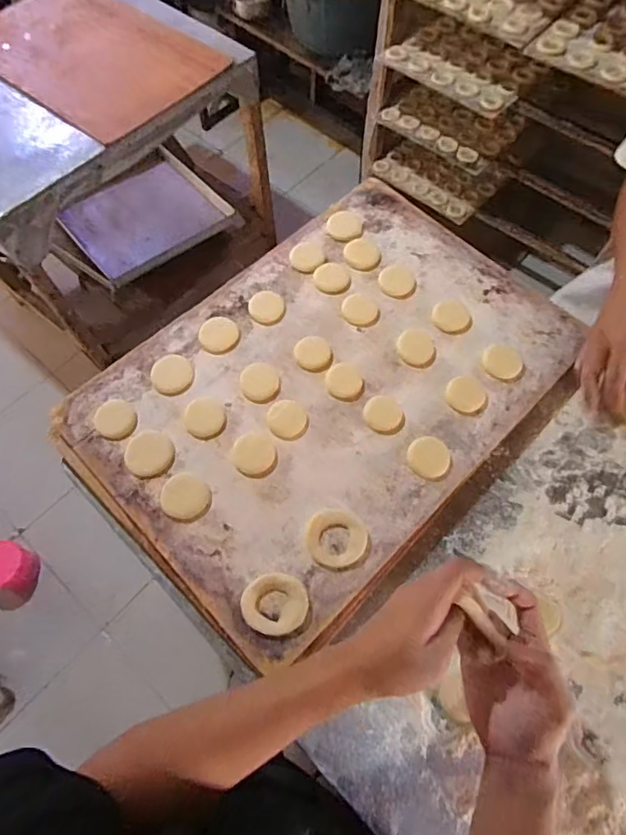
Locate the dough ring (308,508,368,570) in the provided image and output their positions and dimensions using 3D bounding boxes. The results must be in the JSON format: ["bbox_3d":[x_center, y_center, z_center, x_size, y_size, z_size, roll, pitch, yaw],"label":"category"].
[{"bbox_3d":[0.027,0.138,0.570,0.066,0.010,0.062,0,64,0],"label":"dough ring"}]

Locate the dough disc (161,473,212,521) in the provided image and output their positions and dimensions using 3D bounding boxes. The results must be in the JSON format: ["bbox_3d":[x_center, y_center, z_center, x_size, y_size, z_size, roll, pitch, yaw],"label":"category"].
[{"bbox_3d":[-0.148,0.093,0.590,0.056,0.006,0.053,0,64,0],"label":"dough disc"}]

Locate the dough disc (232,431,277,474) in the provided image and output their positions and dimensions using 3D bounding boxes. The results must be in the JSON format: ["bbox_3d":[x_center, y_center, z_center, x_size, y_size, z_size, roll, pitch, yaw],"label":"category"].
[{"bbox_3d":[-0.071,0.043,0.610,0.050,0.005,0.052,0,64,0],"label":"dough disc"}]

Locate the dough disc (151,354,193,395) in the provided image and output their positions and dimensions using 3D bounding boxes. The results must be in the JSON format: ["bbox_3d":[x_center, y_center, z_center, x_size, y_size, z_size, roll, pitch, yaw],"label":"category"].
[{"bbox_3d":[-0.186,-0.057,0.662,0.052,0.010,0.064,-17,65,-8],"label":"dough disc"}]

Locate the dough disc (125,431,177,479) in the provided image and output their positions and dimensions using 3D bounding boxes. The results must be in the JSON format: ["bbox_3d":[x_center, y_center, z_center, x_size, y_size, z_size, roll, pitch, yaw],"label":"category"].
[{"bbox_3d":[-0.199,0.043,0.614,0.058,0.005,0.062,0,64,0],"label":"dough disc"}]

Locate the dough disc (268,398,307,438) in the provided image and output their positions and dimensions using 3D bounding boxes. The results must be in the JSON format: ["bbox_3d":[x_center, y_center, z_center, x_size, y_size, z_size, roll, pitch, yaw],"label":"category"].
[{"bbox_3d":[-0.032,0.001,0.629,0.047,0.005,0.051,0,64,0],"label":"dough disc"}]

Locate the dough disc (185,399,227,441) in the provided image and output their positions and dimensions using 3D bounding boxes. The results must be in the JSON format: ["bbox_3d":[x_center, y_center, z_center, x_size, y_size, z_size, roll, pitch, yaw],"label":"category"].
[{"bbox_3d":[-0.135,0.001,0.633,0.048,0.004,0.055,-14,65,-6],"label":"dough disc"}]

